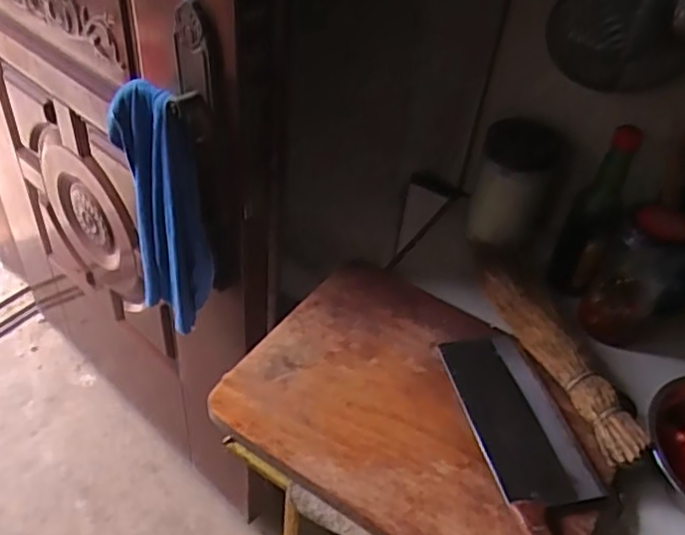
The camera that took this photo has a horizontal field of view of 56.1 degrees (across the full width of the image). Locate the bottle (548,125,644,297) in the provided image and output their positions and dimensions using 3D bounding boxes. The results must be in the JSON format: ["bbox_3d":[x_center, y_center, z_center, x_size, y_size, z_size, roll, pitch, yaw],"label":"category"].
[{"bbox_3d":[0.330,-0.066,0.850,0.054,0.240,0.058,16,43,10],"label":"bottle"}]

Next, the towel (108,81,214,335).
[{"bbox_3d":[-0.239,-0.075,0.870,0.103,0.336,0.126,-9,45,-16],"label":"towel"}]

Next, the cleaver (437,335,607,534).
[{"bbox_3d":[0.200,0.193,0.660,0.107,0.037,0.332,-4,44,-11],"label":"cleaver"}]

